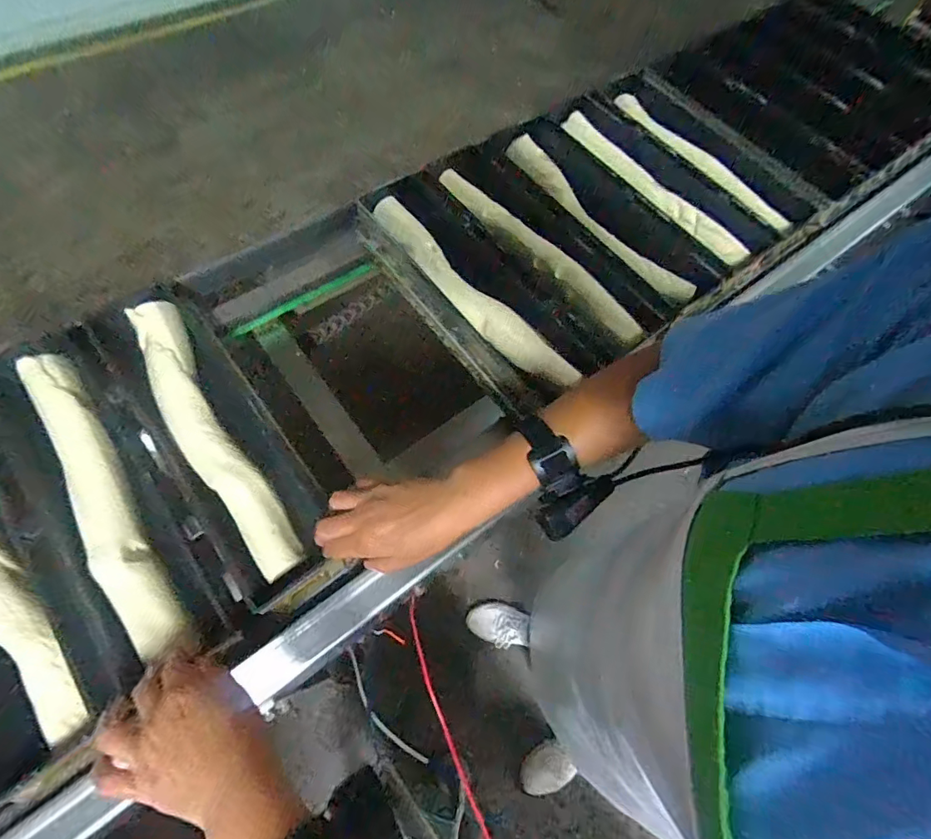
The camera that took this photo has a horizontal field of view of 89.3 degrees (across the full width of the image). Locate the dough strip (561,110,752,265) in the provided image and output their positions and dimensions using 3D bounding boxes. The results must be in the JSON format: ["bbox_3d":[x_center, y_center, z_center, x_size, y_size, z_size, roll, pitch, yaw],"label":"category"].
[{"bbox_3d":[0.263,-0.331,0.673,0.056,0.021,0.325,-38,73,-19],"label":"dough strip"}]

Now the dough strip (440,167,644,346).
[{"bbox_3d":[0.096,-0.223,0.626,0.045,0.030,0.349,-38,73,-19],"label":"dough strip"}]

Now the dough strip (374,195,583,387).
[{"bbox_3d":[0.003,-0.161,0.591,0.050,0.019,0.345,-38,73,-19],"label":"dough strip"}]

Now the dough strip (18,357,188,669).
[{"bbox_3d":[-0.357,0.067,0.454,0.046,0.029,0.339,-31,71,-16],"label":"dough strip"}]

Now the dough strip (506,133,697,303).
[{"bbox_3d":[0.176,-0.278,0.646,0.056,0.022,0.337,-35,72,-18],"label":"dough strip"}]

